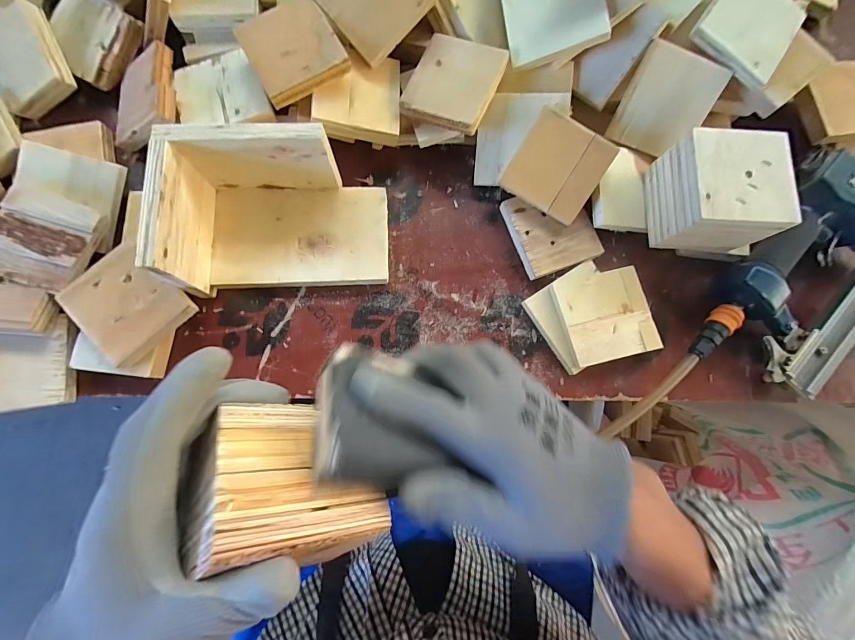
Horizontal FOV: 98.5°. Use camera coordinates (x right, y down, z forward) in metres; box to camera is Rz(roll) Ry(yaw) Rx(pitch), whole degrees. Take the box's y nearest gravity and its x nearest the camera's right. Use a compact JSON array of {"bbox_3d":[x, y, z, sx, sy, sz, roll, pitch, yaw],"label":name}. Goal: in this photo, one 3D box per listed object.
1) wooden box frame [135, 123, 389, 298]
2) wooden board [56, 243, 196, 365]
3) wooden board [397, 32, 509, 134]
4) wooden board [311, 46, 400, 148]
[{"bbox_3d":[-0.136,-0.098,0.346,0.191,0.085,0.125,-3,80,-4],"label":"wooden box frame"},{"bbox_3d":[-0.279,-0.016,0.337,0.097,0.013,0.080,42,79,3],"label":"wooden board"},{"bbox_3d":[0.026,-0.242,0.375,0.083,0.010,0.090,24,85,12],"label":"wooden board"},{"bbox_3d":[-0.072,-0.232,0.380,0.086,0.015,0.086,2,83,-18],"label":"wooden board"}]

